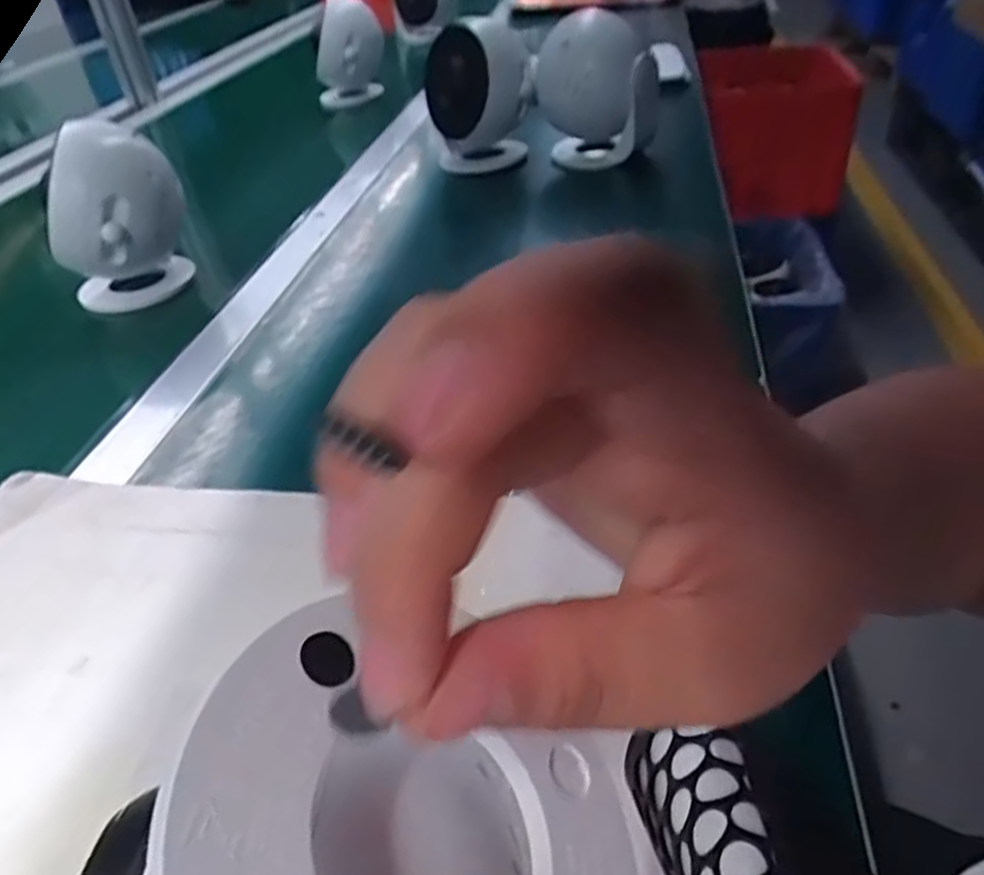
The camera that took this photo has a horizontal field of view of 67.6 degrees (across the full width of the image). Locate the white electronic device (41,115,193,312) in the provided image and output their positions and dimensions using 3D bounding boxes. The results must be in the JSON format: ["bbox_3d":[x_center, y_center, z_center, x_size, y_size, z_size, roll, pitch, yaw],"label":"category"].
[{"bbox_3d":[-0.288,-0.168,0.569,0.096,0.133,0.085,-20,39,-16],"label":"white electronic device"}]

